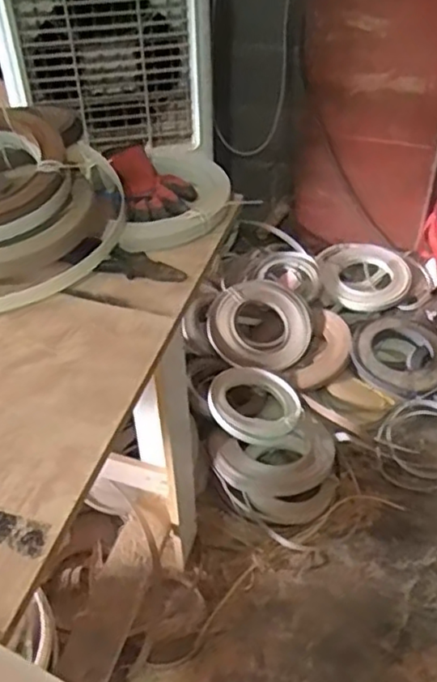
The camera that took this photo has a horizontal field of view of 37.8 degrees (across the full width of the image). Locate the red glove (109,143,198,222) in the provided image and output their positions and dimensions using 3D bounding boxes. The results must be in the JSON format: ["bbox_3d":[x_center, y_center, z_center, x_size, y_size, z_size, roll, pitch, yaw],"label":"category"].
[{"bbox_3d":[-0.094,-0.235,0.979,0.115,0.061,0.157,-13,44,-12],"label":"red glove"}]

